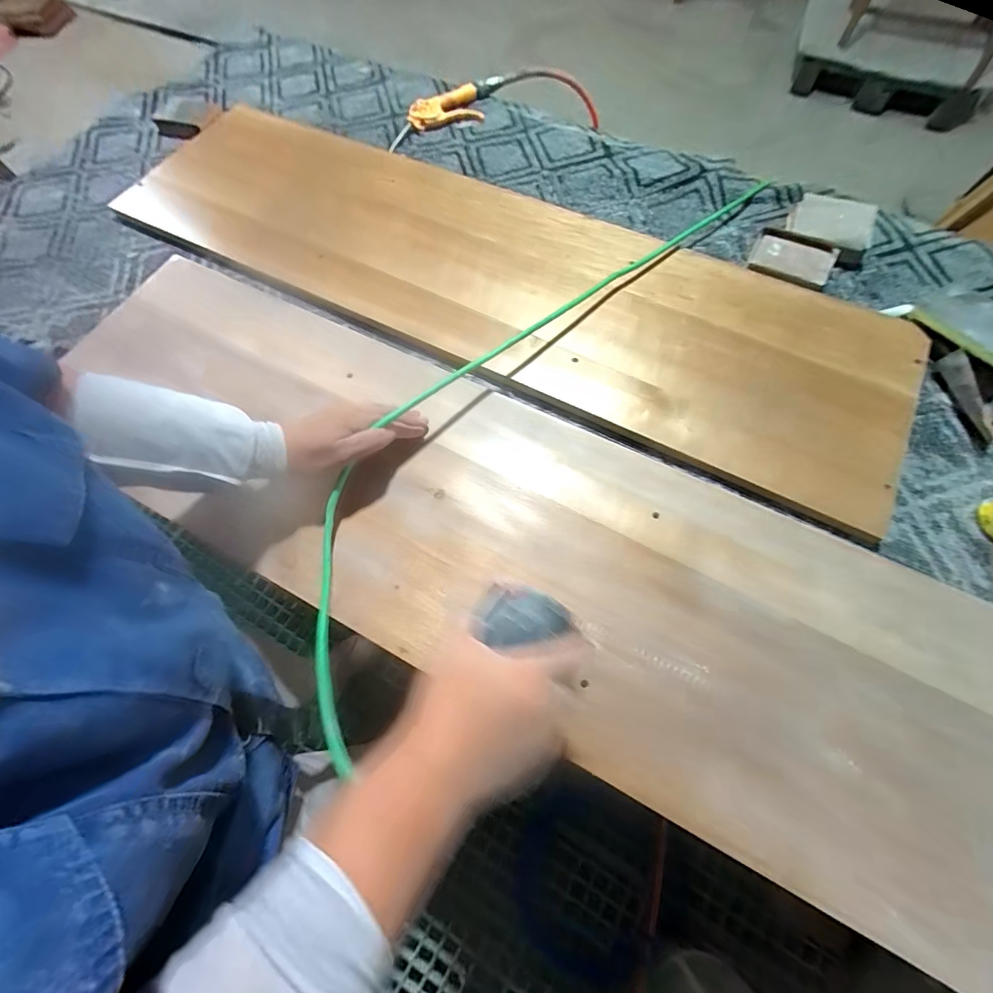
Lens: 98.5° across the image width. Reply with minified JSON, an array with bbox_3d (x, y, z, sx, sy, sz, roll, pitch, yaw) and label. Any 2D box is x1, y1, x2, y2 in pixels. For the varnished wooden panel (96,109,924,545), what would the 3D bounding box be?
[{"bbox_3d":[-0.032,-0.334,0.618,1.138,0.025,0.326,26,72,12],"label":"varnished wooden panel"}]

